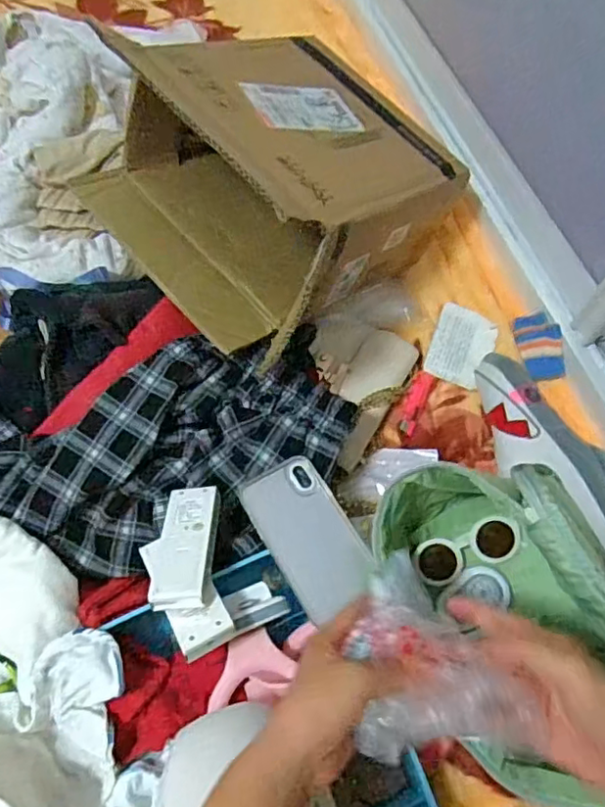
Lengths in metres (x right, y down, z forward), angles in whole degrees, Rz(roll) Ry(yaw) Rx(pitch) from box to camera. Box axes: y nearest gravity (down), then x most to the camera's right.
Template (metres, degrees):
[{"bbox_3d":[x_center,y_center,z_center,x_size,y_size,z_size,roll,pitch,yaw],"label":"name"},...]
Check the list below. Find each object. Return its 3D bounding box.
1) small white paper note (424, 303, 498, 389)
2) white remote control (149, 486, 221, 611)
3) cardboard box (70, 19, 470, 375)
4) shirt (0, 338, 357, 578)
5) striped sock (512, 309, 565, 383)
[{"bbox_3d":[0.201,-0.073,0.751,0.073,0.005,0.108,19,67,9],"label":"small white paper note"},{"bbox_3d":[-0.102,0.122,0.529,0.048,0.019,0.122,1,43,-1],"label":"white remote control"},{"bbox_3d":[-0.027,-0.254,0.691,0.298,0.178,0.353,47,50,12],"label":"cardboard box"},{"bbox_3d":[-0.247,0.015,0.618,0.572,0.066,0.225,13,64,5],"label":"shirt"},{"bbox_3d":[0.292,-0.070,0.736,0.011,0.055,0.083,-5,81,-47],"label":"striped sock"}]

